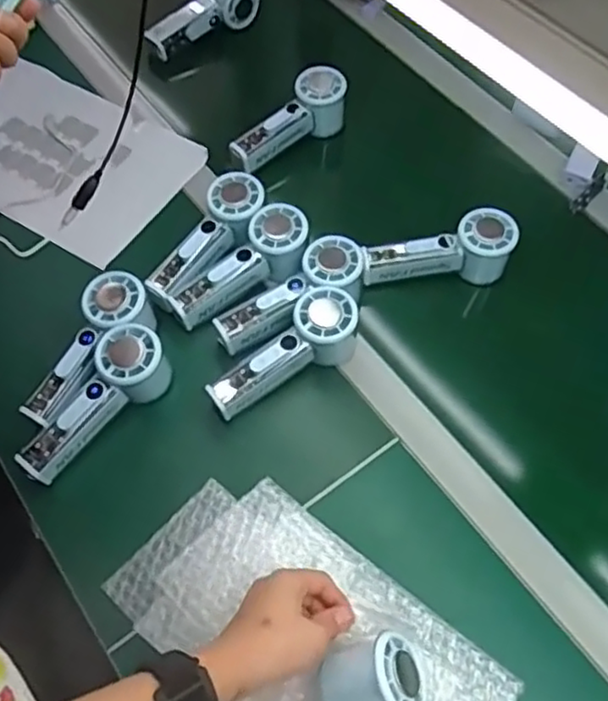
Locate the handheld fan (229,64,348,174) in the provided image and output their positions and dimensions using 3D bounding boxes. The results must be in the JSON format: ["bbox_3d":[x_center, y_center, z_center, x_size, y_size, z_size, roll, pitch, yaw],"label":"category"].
[{"bbox_3d":[-0.021,-0.260,0.772,0.150,0.067,0.048,-34,67,-18],"label":"handheld fan"}]

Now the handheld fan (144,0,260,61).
[{"bbox_3d":[-0.131,-0.423,0.856,0.054,0.050,0.157,41,68,19],"label":"handheld fan"}]

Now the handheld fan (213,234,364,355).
[{"bbox_3d":[-0.009,-0.047,0.653,0.156,0.058,0.061,-36,67,-3],"label":"handheld fan"}]

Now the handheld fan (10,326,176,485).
[{"bbox_3d":[-0.178,0.051,0.590,0.053,0.062,0.149,28,64,14],"label":"handheld fan"}]

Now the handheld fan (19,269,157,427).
[{"bbox_3d":[-0.189,0.005,0.617,0.056,0.062,0.148,21,63,10],"label":"handheld fan"}]

